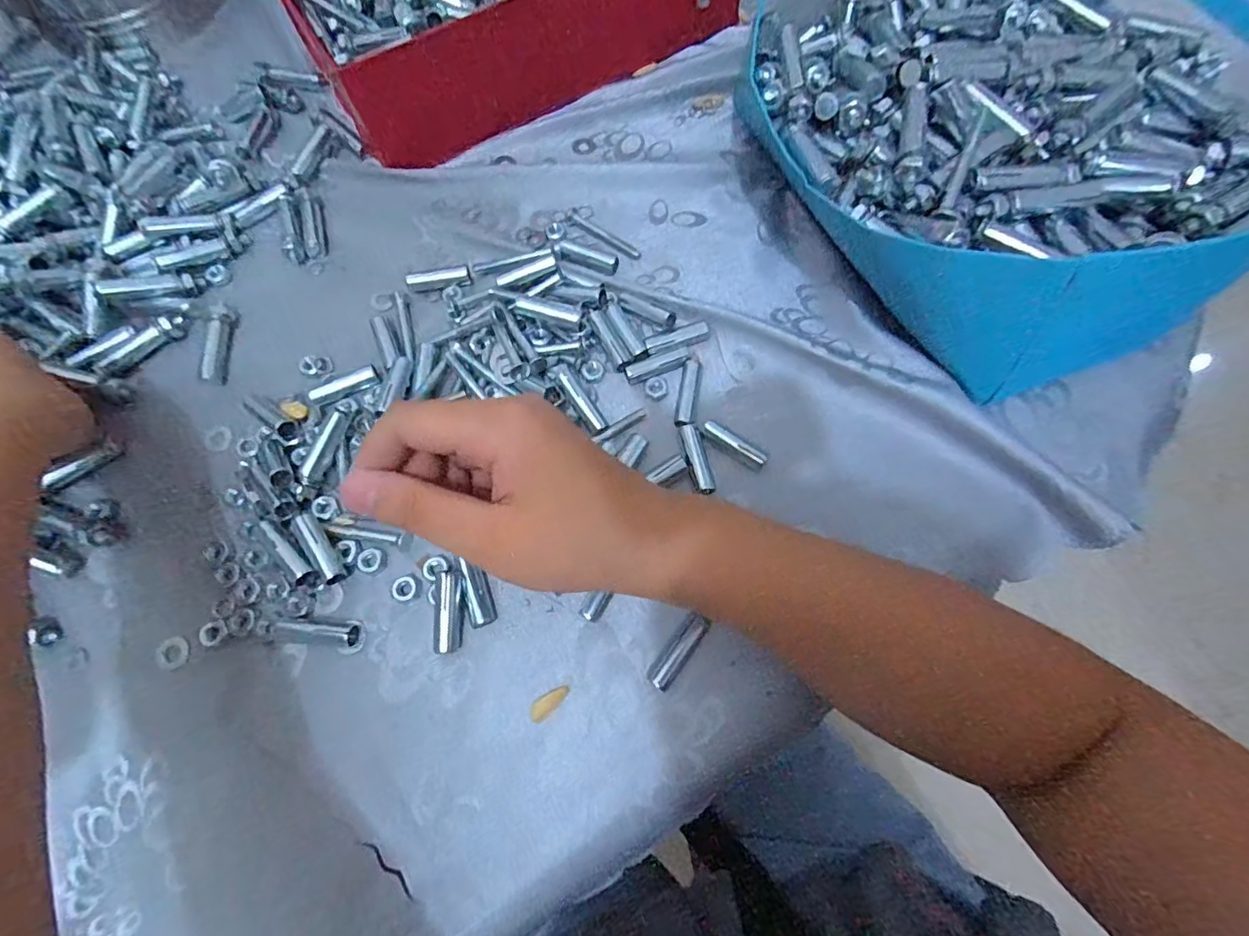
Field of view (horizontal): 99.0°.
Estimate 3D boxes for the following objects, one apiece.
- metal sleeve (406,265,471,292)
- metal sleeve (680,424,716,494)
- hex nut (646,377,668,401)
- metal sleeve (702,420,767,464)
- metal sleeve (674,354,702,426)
[{"bbox_3d":[-0.117,-0.119,0.337,0.038,0.011,0.008,-10,71,-2],"label":"metal sleeve"},{"bbox_3d":[0.040,-0.005,0.293,0.010,0.007,0.041,-14,71,-3],"label":"metal sleeve"},{"bbox_3d":[0.019,-0.047,0.310,0.012,0.004,0.014,2,71,2],"label":"hex nut"},{"bbox_3d":[0.061,-0.013,0.295,0.038,0.009,0.008,33,75,12],"label":"metal sleeve"},{"bbox_3d":[0.037,-0.045,0.306,0.011,0.007,0.047,10,71,5],"label":"metal sleeve"}]

